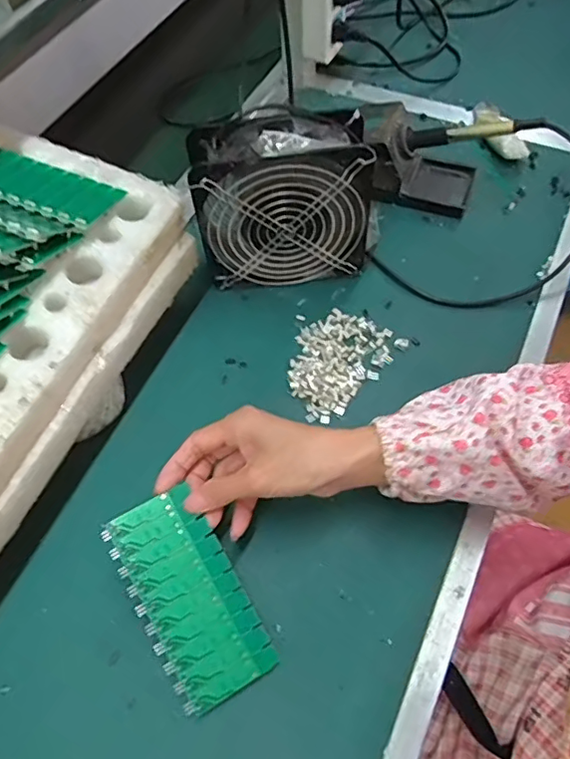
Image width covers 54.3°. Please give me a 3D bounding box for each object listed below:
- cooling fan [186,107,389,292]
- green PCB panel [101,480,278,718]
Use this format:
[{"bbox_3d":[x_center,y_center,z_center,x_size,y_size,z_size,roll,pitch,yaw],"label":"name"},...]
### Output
[{"bbox_3d":[0.002,-0.156,0.498,0.158,0.148,0.064,-3,59,1],"label":"cooling fan"},{"bbox_3d":[-0.067,0.149,0.382,0.067,0.004,0.138,-29,80,-14],"label":"green PCB panel"}]

